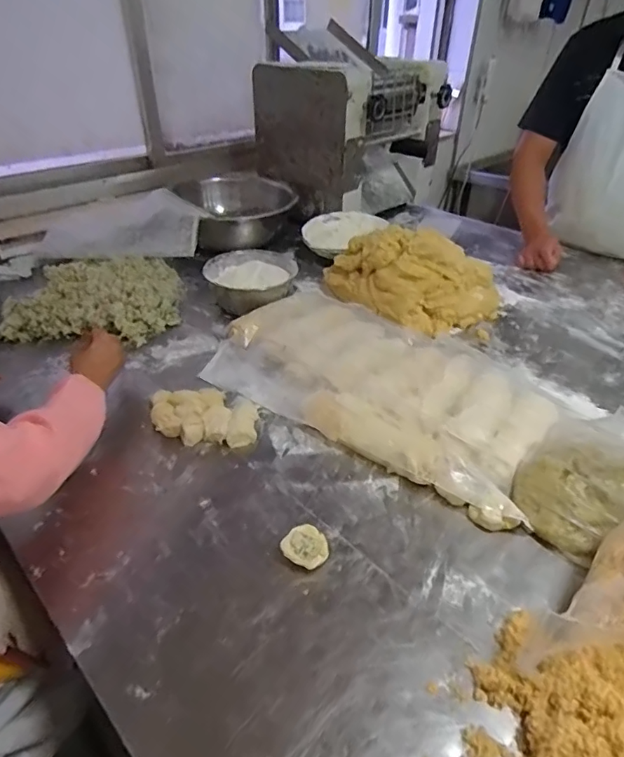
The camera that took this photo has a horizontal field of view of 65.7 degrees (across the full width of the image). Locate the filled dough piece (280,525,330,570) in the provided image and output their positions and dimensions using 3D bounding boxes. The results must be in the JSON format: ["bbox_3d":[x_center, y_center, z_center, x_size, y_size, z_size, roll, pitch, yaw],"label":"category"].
[{"bbox_3d":[-0.006,0.199,0.565,0.048,0.026,0.050,0,37,0],"label":"filled dough piece"}]

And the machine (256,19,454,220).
[{"bbox_3d":[0.109,-0.717,1.363,0.422,0.395,0.354,-28,46,-32],"label":"machine"}]

